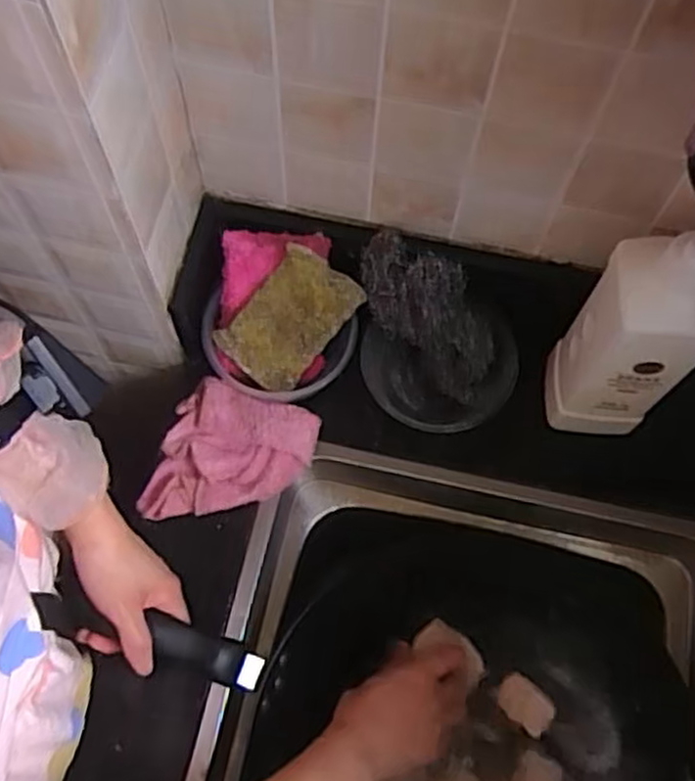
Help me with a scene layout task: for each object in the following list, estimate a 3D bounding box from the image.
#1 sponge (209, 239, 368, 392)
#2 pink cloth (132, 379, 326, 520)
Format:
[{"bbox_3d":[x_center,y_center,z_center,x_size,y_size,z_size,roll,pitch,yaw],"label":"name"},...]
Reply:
[{"bbox_3d":[-0.050,-0.061,0.658,0.079,0.020,0.117,39,94,-10],"label":"sponge"},{"bbox_3d":[-0.103,0.063,0.663,0.126,0.018,0.126,17,72,8],"label":"pink cloth"}]

